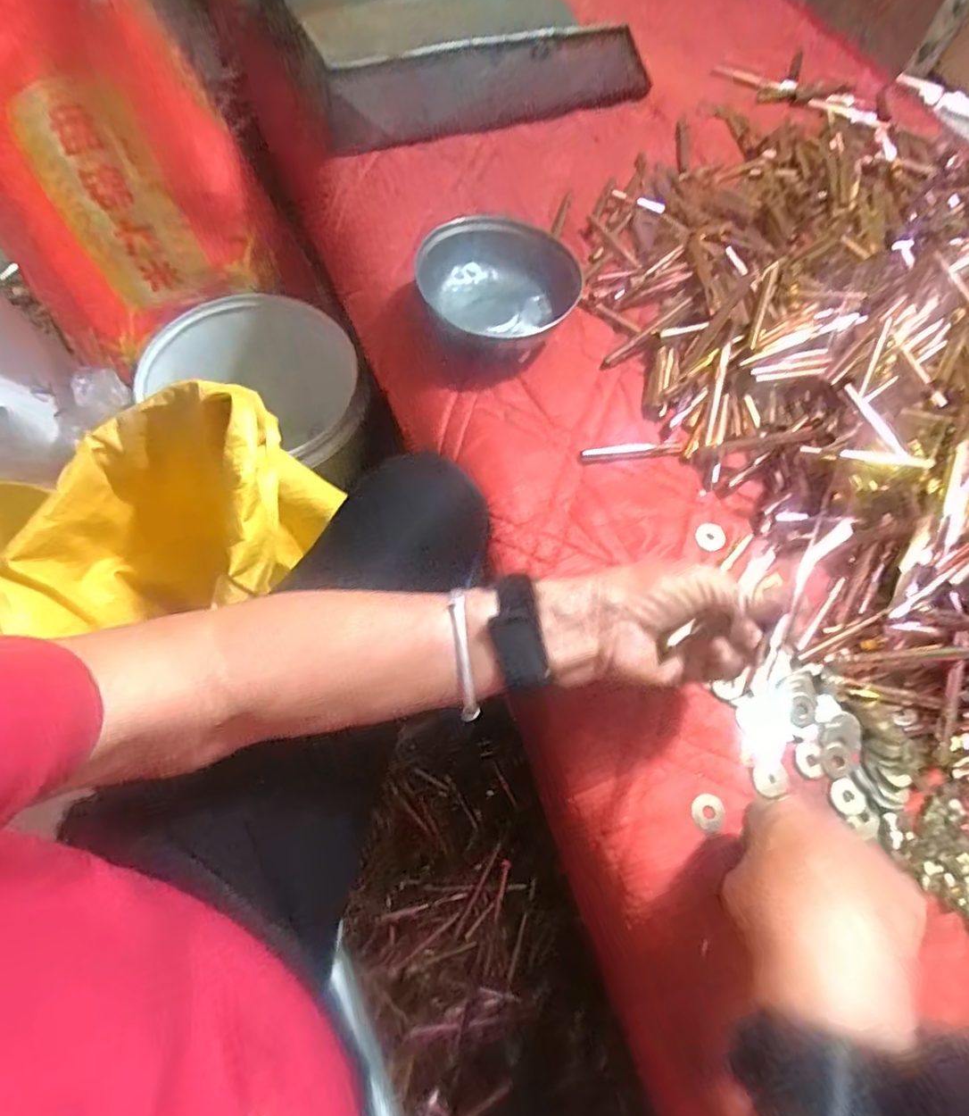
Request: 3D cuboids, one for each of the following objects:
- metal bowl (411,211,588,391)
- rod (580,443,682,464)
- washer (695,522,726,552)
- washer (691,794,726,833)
[{"bbox_3d":[0.018,-0.233,0.525,0.139,0.056,0.136,1,65,-2],"label":"metal bowl"},{"bbox_3d":[0.123,-0.090,0.500,0.086,0.004,0.014,-9,66,-7],"label":"rod"},{"bbox_3d":[0.181,-0.017,0.474,0.025,0.004,0.022,-14,78,-11],"label":"washer"},{"bbox_3d":[0.144,0.164,0.382,0.023,0.005,0.020,-36,72,-17],"label":"washer"}]

